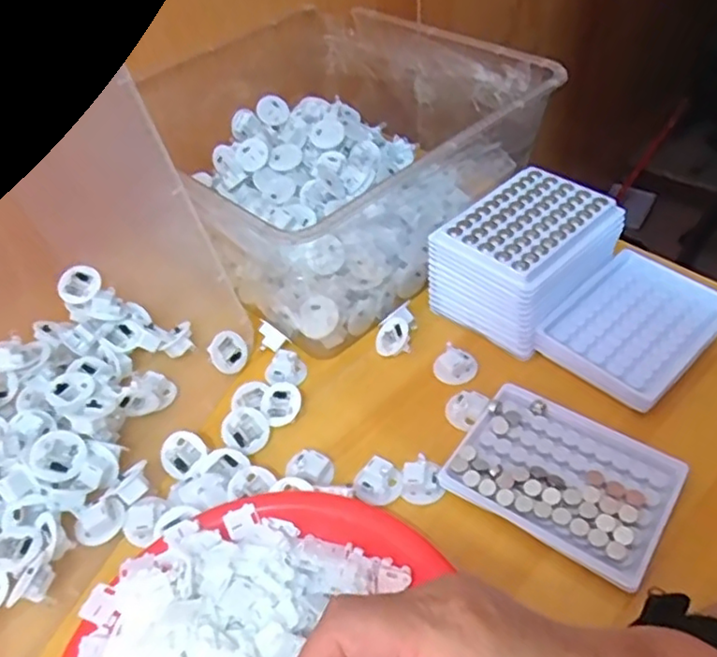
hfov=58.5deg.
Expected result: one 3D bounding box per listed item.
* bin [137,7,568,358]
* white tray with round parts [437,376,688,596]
[{"bbox_3d":[-0.031,-0.164,0.576,0.265,0.130,0.288,-34,53,-25],"label":"bin"},{"bbox_3d":[0.130,0.094,0.410,0.127,0.016,0.095,26,53,26],"label":"white tray with round parts"}]

